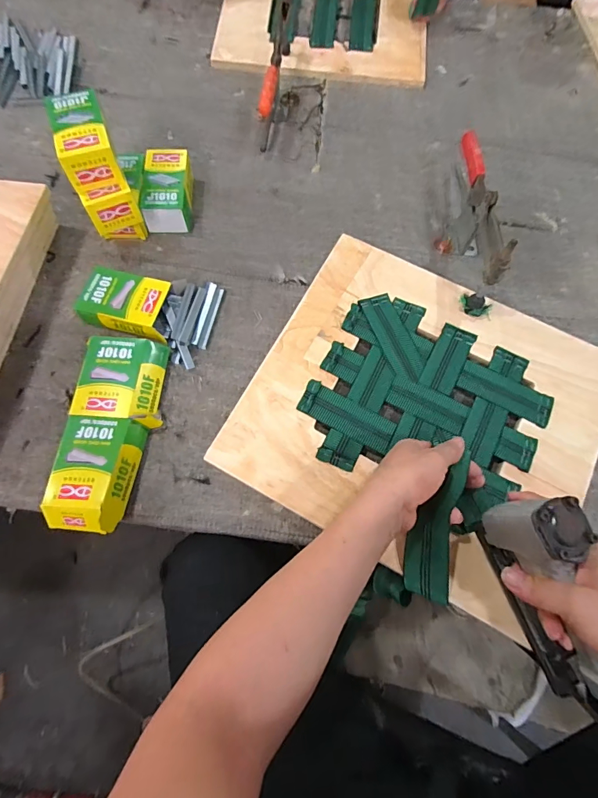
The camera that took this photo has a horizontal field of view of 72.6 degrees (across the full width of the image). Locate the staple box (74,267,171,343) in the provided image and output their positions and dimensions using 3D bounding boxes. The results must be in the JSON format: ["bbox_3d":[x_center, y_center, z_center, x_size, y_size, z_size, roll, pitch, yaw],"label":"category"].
[{"bbox_3d":[-0.233,-0.131,0.557,0.115,0.031,0.080,13,69,3],"label":"staple box"}]

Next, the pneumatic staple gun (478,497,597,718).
[{"bbox_3d":[0.250,0.223,0.377,0.040,0.125,0.288,-20,91,-10],"label":"pneumatic staple gun"}]

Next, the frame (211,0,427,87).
[{"bbox_3d":[0.052,-0.801,0.846,0.414,0.029,0.368,5,68,-1],"label":"frame"}]

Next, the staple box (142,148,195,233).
[{"bbox_3d":[-0.201,-0.319,0.630,0.068,0.051,0.133,-3,69,-4],"label":"staple box"}]

